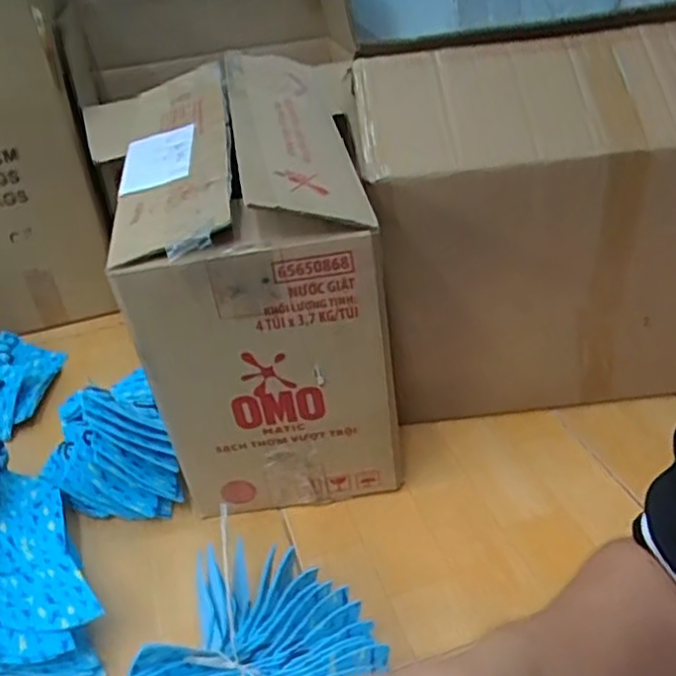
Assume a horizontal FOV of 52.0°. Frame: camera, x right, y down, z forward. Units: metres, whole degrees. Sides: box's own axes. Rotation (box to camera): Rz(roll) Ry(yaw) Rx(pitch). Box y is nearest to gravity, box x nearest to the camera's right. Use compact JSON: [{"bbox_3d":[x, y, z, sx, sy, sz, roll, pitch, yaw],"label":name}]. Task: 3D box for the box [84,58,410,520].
[{"bbox_3d":[-0.104,-0.063,0.886,0.246,0.422,0.453,-10,34,-6],"label":"box"}]

